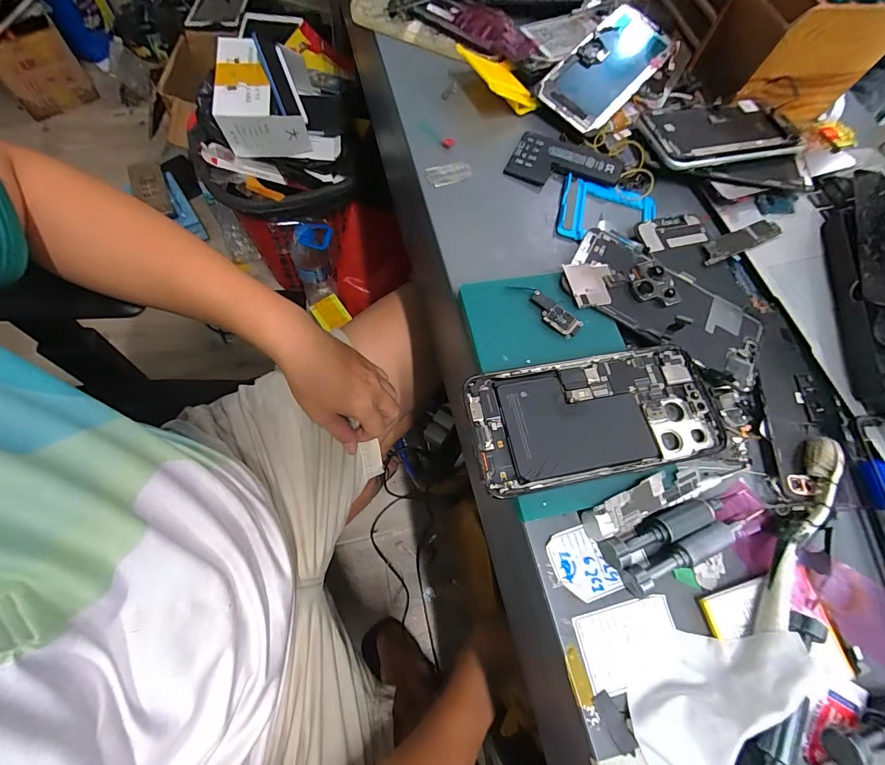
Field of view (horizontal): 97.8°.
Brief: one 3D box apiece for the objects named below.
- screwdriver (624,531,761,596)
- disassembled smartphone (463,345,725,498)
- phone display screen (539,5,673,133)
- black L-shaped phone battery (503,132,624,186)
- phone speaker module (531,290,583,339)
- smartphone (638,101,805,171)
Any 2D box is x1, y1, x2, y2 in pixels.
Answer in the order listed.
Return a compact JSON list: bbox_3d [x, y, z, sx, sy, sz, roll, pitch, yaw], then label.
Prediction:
[{"bbox_3d":[0.152,0.100,0.232,0.098,0.013,0.015,-18,72,-14],"label":"screwdriver"},{"bbox_3d":[0.097,0.021,0.245,0.157,0.006,0.076,-9,70,-8],"label":"disassembled smartphone"},{"bbox_3d":[0.159,-0.304,0.374,0.070,0.009,0.137,41,84,5],"label":"phone display screen"},{"bbox_3d":[0.110,-0.195,0.348,0.097,0.005,0.056,22,68,1],"label":"black L-shaped phone battery"},{"bbox_3d":[0.079,-0.048,0.272,0.040,0.004,0.017,39,74,12],"label":"phone speaker module"},{"bbox_3d":[0.254,-0.229,0.355,0.131,0.013,0.068,-11,71,-11],"label":"smartphone"}]

